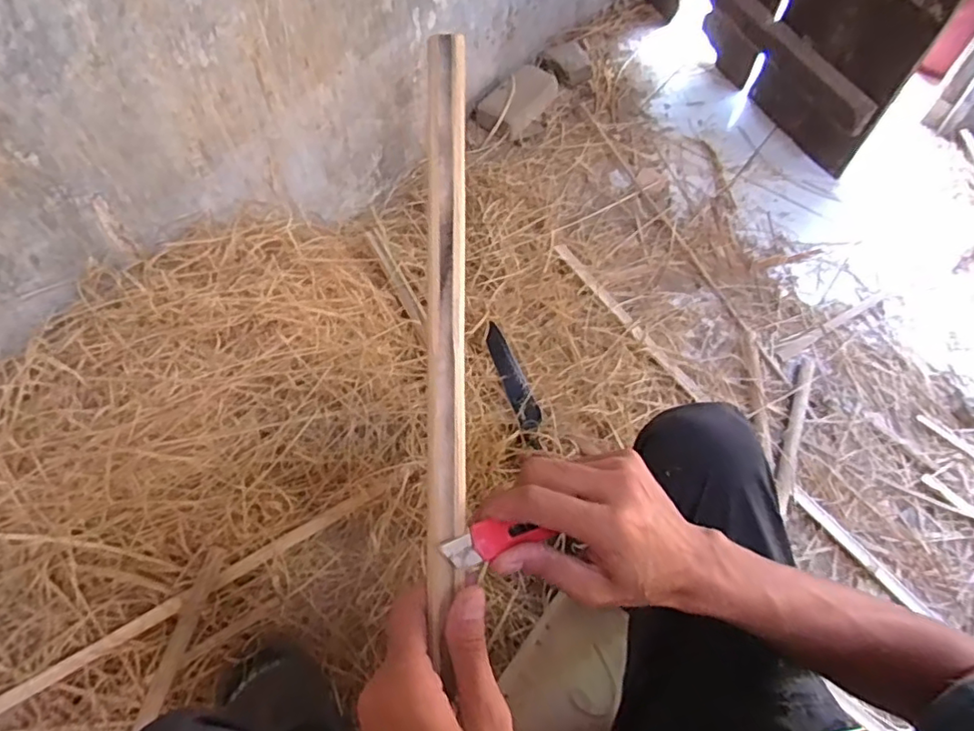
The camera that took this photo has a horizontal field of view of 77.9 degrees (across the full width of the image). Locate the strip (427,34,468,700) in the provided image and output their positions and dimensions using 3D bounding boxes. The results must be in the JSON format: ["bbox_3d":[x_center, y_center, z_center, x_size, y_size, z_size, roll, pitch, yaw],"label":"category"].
[{"bbox_3d":[-0.022,-0.016,0.334,0.020,0.009,0.328,0,90,0],"label":"strip"}]

